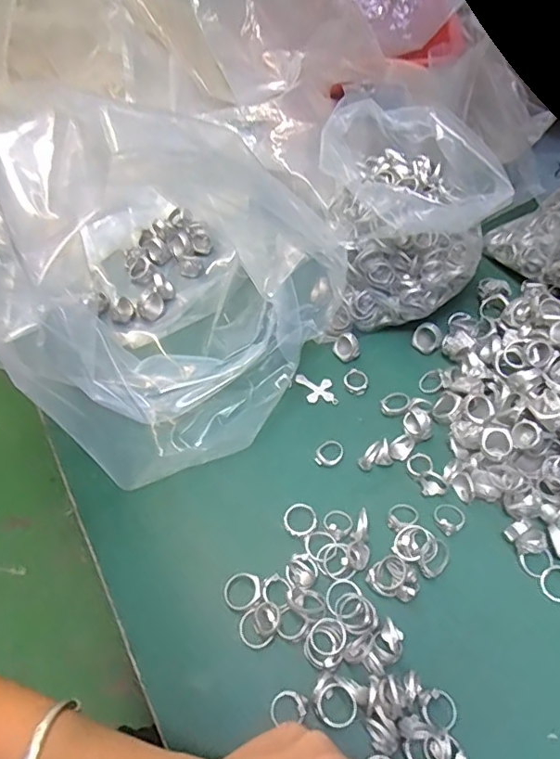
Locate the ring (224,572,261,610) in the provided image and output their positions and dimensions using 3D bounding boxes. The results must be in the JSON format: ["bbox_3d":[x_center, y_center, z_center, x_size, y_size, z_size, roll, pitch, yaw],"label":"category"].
[{"bbox_3d":[-0.027,0.145,0.365,0.027,0.004,0.025,-15,50,19],"label":"ring"}]

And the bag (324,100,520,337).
[{"bbox_3d":[0.110,-0.152,0.481,0.140,0.143,0.152,-4,54,1],"label":"bag"}]

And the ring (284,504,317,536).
[{"bbox_3d":[0.016,0.105,0.396,0.025,0.004,0.024,-2,54,3],"label":"ring"}]

